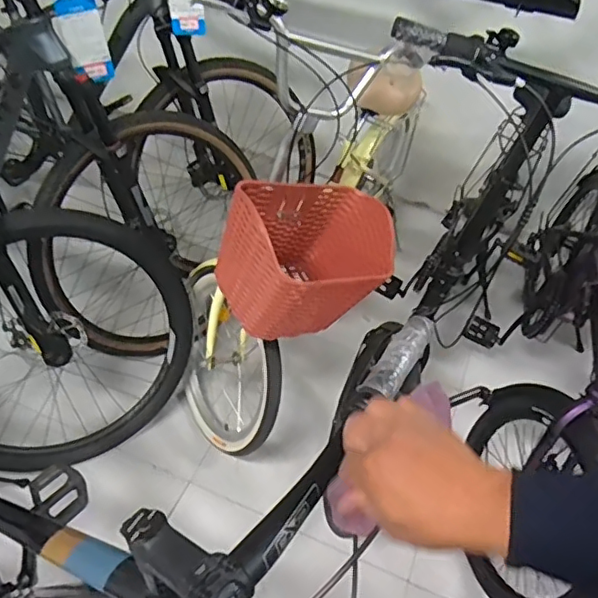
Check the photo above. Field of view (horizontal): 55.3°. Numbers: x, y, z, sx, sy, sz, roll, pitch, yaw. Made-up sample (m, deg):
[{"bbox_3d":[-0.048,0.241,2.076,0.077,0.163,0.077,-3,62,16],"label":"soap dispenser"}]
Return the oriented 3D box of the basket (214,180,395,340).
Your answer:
[{"bbox_3d":[0.016,-0.071,1.204,0.365,0.278,0.334,16,32,-10],"label":"basket"}]

